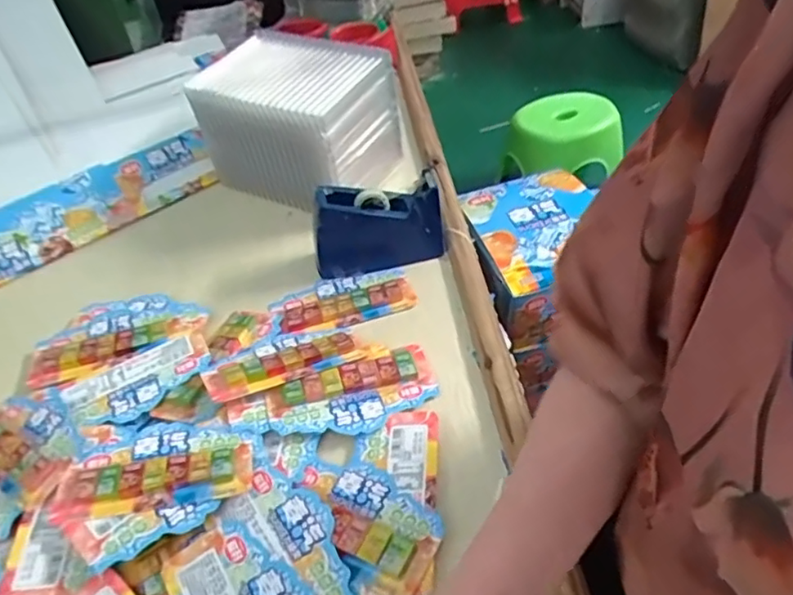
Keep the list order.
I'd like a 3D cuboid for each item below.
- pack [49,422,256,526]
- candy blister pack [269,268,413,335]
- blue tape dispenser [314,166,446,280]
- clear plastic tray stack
[{"bbox_3d":[-0.187,0.131,0.474,0.146,0.022,0.078,-9,44,-2],"label":"pack"},{"bbox_3d":[-0.055,0.001,0.622,0.139,0.016,0.069,-15,45,-8],"label":"candy blister pack"},{"bbox_3d":[-0.019,-0.074,0.638,0.136,0.087,0.053,-9,44,-2],"label":"blue tape dispenser"},{"bbox_3d":[-0.115,-0.210,0.741,0.189,0.162,0.154,19,50,24],"label":"clear plastic tray stack"}]

